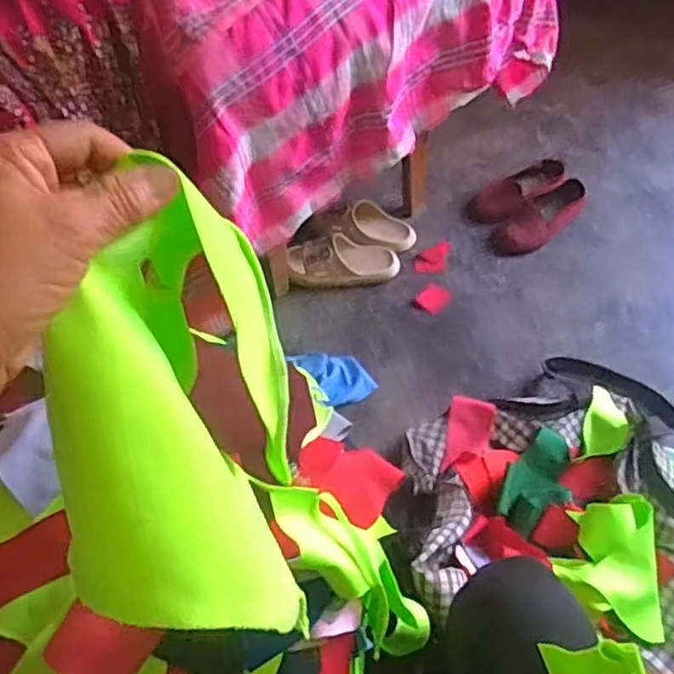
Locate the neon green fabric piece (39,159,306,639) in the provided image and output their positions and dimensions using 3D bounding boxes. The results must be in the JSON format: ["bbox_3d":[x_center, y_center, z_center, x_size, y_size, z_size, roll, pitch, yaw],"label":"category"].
[{"bbox_3d":[-0.072,0.035,0.323,0.097,0.136,0.173,-5,51,-7],"label":"neon green fabric piece"}]

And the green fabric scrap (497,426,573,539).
[{"bbox_3d":[0.287,0.210,0.972,0.087,0.049,0.150,37,63,27],"label":"green fabric scrap"}]

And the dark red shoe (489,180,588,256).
[{"bbox_3d":[0.401,-0.238,1.347,0.208,0.059,0.091,-38,60,-24],"label":"dark red shoe"}]

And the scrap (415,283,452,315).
[{"bbox_3d":[0.181,-0.072,1.266,0.058,0.006,0.061,-2,52,2],"label":"scrap"}]

